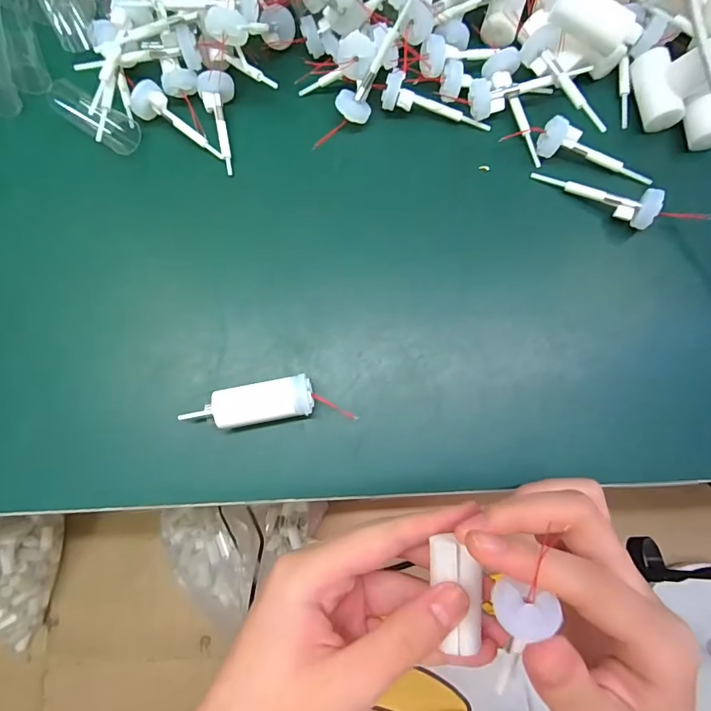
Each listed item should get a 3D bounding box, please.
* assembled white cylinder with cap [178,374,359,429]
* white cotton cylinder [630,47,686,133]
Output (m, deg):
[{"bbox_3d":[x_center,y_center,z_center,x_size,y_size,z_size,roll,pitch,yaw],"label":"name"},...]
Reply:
[{"bbox_3d":[-0.044,0.024,0.224,0.080,0.019,0.022,-5,80,0],"label":"assembled white cylinder with cap"},{"bbox_3d":[0.172,-0.152,0.249,0.019,0.017,0.043,-9,80,0],"label":"white cotton cylinder"}]

